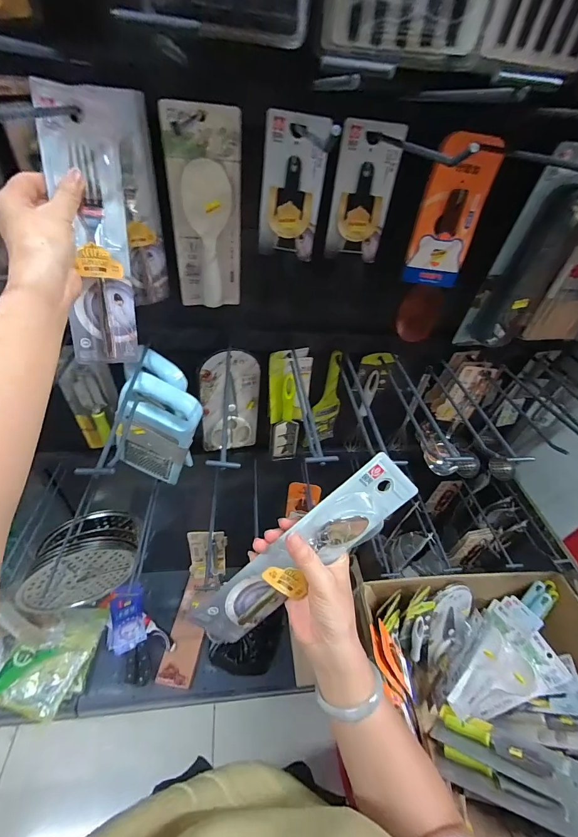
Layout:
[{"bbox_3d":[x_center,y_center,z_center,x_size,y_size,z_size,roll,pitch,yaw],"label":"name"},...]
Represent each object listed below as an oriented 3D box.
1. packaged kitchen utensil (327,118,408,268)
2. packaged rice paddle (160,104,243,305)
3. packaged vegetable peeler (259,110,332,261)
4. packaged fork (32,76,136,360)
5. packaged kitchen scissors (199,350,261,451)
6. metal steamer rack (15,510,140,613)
[{"bbox_3d":[0.096,-0.291,0.461,0.076,0.154,0.011,6,41,-1],"label":"packaged kitchen utensil"},{"bbox_3d":[-0.117,-0.284,0.502,0.095,0.247,0.034,-5,44,-13],"label":"packaged rice paddle"},{"bbox_3d":[0.002,-0.289,0.447,0.076,0.151,0.016,13,43,6],"label":"packaged vegetable peeler"},{"bbox_3d":[-0.196,-0.180,0.353,0.066,0.247,0.020,-7,24,-26],"label":"packaged fork"},{"bbox_3d":[-0.121,-0.028,0.725,0.119,0.242,0.016,-12,46,-20],"label":"packaged kitchen scissors"},{"bbox_3d":[-0.440,0.299,0.751,0.227,0.203,0.095,-23,50,-28],"label":"metal steamer rack"}]

